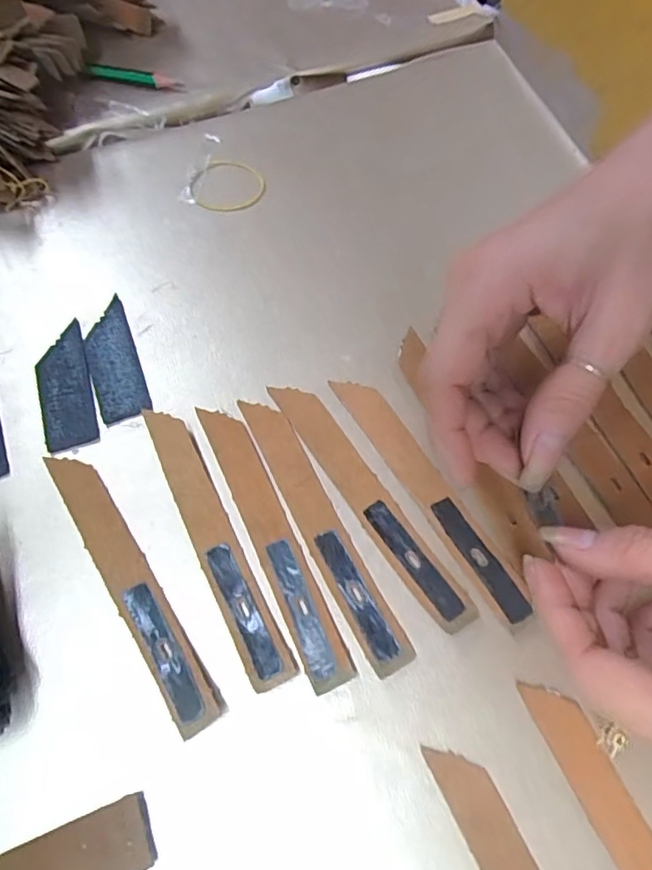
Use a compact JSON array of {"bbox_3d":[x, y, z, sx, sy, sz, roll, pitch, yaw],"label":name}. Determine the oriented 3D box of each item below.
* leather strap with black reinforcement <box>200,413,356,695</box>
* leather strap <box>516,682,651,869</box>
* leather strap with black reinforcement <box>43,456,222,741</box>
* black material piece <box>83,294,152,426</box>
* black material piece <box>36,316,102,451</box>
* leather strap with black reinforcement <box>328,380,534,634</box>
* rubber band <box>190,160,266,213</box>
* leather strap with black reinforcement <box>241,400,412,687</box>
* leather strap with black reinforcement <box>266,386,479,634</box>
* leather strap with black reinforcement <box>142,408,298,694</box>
[{"bbox_3d":[-0.022,0.039,0.230,0.017,0.004,0.124,-23,67,-10],"label":"leather strap with black reinforcement"},{"bbox_3d":[0.105,0.142,0.183,0.017,0.004,0.125,-24,67,-10],"label":"leather strap"},{"bbox_3d":[-0.078,0.055,0.222,0.017,0.004,0.125,-32,69,-13],"label":"leather strap with black reinforcement"},{"bbox_3d":[-0.100,-0.036,0.265,0.023,0.004,0.064,-20,66,-8],"label":"black material piece"},{"bbox_3d":[-0.120,-0.024,0.259,0.023,0.004,0.063,-18,66,-7],"label":"black material piece"},{"bbox_3d":[0.044,0.021,0.237,0.016,0.004,0.123,-30,68,-13],"label":"leather strap with black reinforcement"},{"bbox_3d":[-0.054,-0.139,0.314,0.040,0.004,0.038,0,65,1],"label":"rubber band"},{"bbox_3d":[-0.002,0.034,0.231,0.016,0.004,0.125,-25,67,-11],"label":"leather strap with black reinforcement"},{"bbox_3d":[0.017,0.024,0.236,0.017,0.005,0.124,-32,69,-13],"label":"leather strap with black reinforcement"},{"bbox_3d":[-0.046,0.040,0.229,0.017,0.004,0.124,-25,67,-11],"label":"leather strap with black reinforcement"}]

